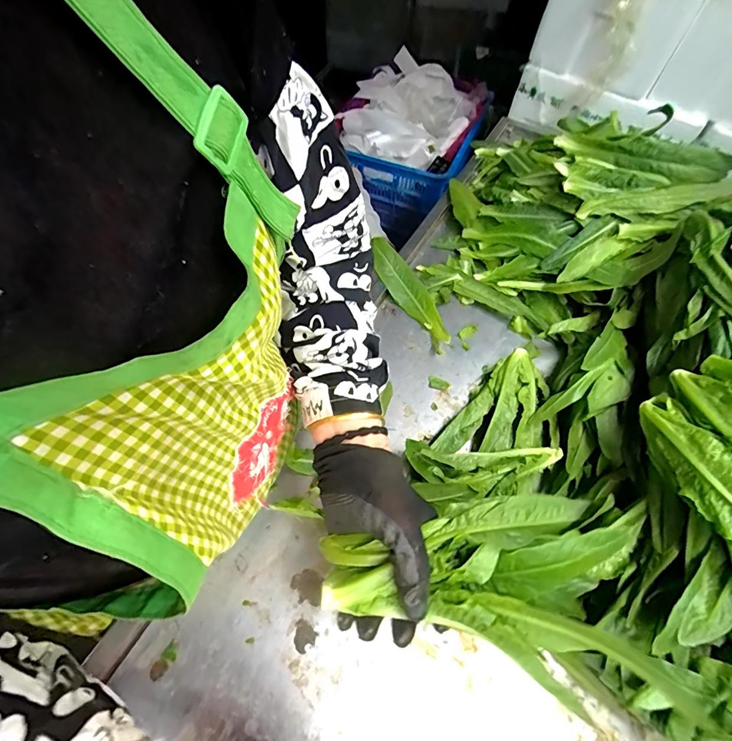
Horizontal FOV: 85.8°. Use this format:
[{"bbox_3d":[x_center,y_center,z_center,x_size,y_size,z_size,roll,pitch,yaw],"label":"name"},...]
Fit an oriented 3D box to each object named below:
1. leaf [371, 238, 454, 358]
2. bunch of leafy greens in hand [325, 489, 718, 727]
[{"bbox_3d":[0.065,-0.116,0.573,0.053,0.035,0.193,-28,64,-18],"label":"leaf"},{"bbox_3d":[0.078,0.151,0.276,0.213,0.062,0.117,4,59,-1],"label":"bunch of leafy greens in hand"}]

